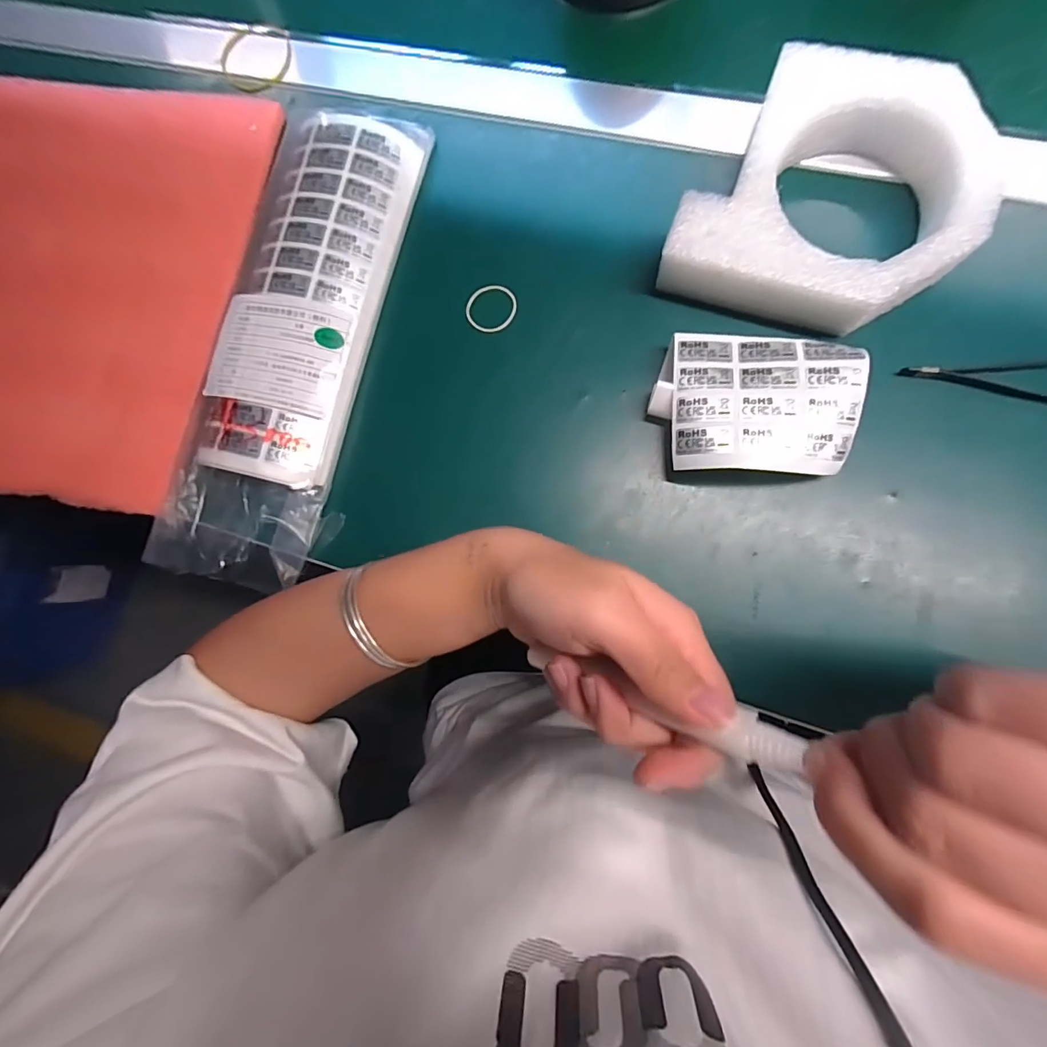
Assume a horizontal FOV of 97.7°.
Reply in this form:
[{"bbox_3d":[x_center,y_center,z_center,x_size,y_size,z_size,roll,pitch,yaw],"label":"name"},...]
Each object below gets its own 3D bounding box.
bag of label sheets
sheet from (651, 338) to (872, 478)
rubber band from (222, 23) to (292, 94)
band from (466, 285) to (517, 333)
[{"bbox_3d":[-0.165,-0.132,0.321,0.121,0.025,0.340,12,85,9],"label":"bag of label sheets"},{"bbox_3d":[0.137,-0.070,0.277,0.110,0.035,0.082,5,84,8],"label":"sheet"},{"bbox_3d":[-0.216,-0.380,0.373,0.063,0.008,0.064,0,81,3],"label":"rubber band"},{"bbox_3d":[-0.023,-0.151,0.319,0.036,0.004,0.032,-7,82,7],"label":"band"}]

